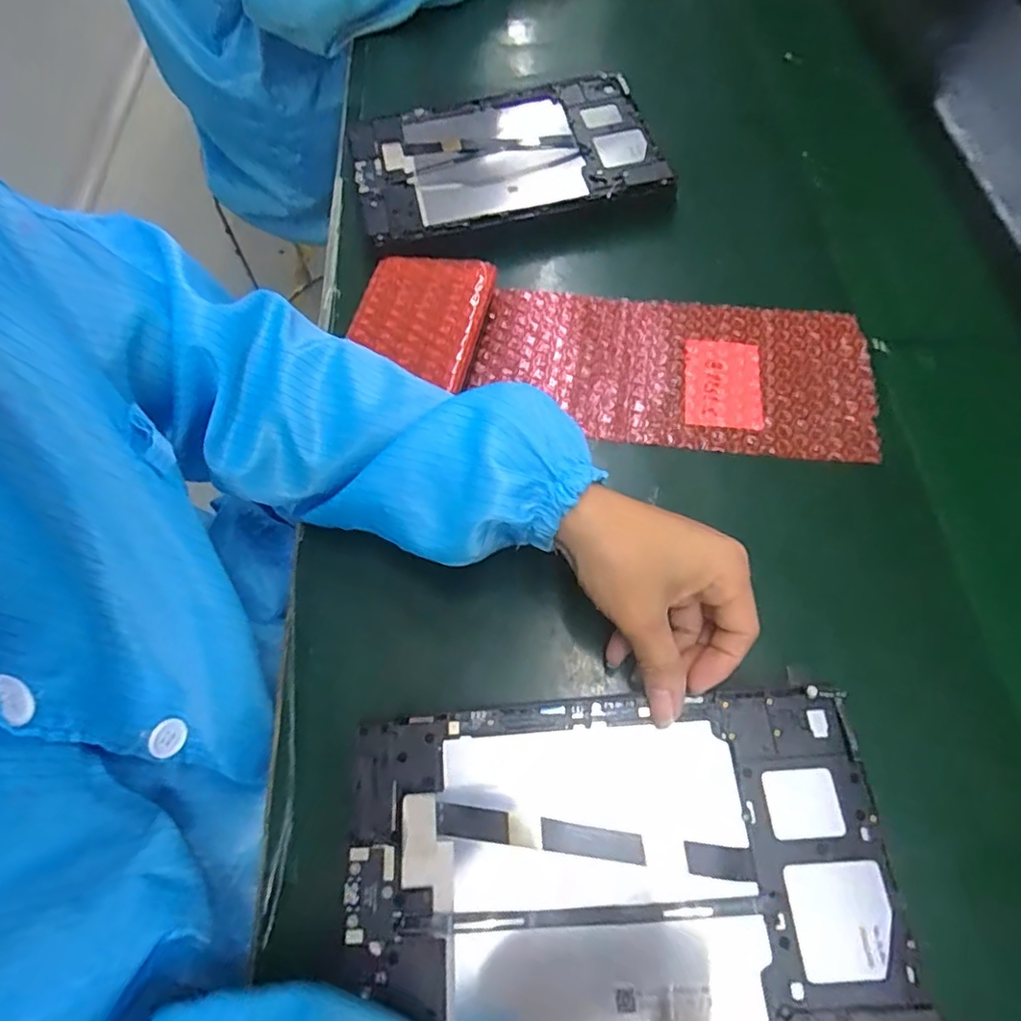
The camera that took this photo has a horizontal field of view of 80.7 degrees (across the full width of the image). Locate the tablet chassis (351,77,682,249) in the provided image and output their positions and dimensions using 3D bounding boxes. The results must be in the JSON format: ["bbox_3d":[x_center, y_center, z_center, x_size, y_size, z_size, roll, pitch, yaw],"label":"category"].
[{"bbox_3d":[-0.005,-0.292,0.494,0.237,0.010,0.148,-13,64,-4],"label":"tablet chassis"}]

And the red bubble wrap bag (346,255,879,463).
[{"bbox_3d":[0.063,-0.109,0.409,0.345,0.022,0.116,9,65,5],"label":"red bubble wrap bag"}]

